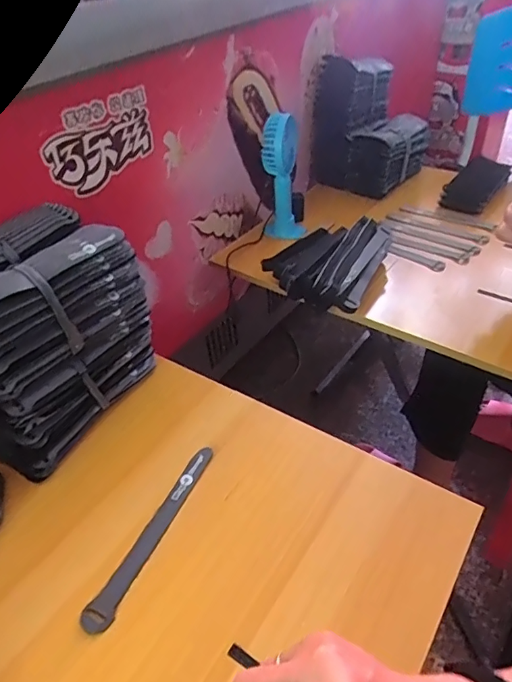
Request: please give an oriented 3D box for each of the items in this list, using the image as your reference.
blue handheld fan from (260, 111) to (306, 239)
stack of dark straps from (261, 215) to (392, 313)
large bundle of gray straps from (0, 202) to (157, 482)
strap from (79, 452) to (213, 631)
[{"bbox_3d":[0.049,-0.294,0.906,0.074,0.228,0.079,-5,41,1],"label":"blue handheld fan"},{"bbox_3d":[0.116,-0.141,0.815,0.172,0.059,0.221,15,45,22],"label":"stack of dark straps"},{"bbox_3d":[-0.257,-0.011,0.564,0.180,0.197,0.218,18,46,25],"label":"large bundle of gray straps"},{"bbox_3d":[-0.096,0.179,0.471,0.022,0.009,0.195,10,44,26],"label":"strap"}]

